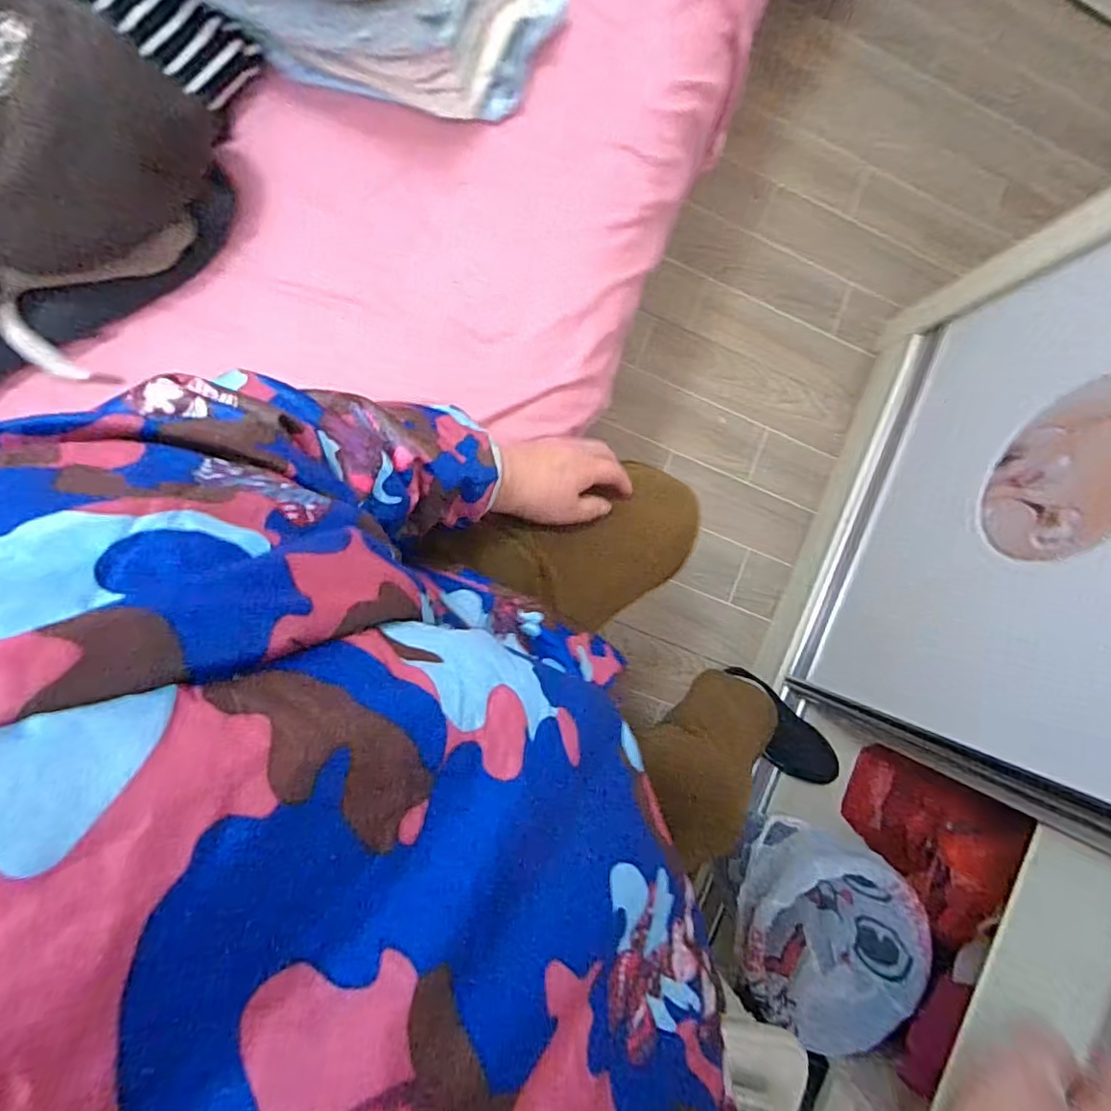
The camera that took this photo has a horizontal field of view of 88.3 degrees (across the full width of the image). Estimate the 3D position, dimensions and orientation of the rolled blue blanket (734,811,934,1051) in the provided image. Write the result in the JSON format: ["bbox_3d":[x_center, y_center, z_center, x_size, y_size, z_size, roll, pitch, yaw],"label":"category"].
[{"bbox_3d":[0.399,0.575,0.894,0.271,0.151,0.279,26,88,-7],"label":"rolled blue blanket"}]

